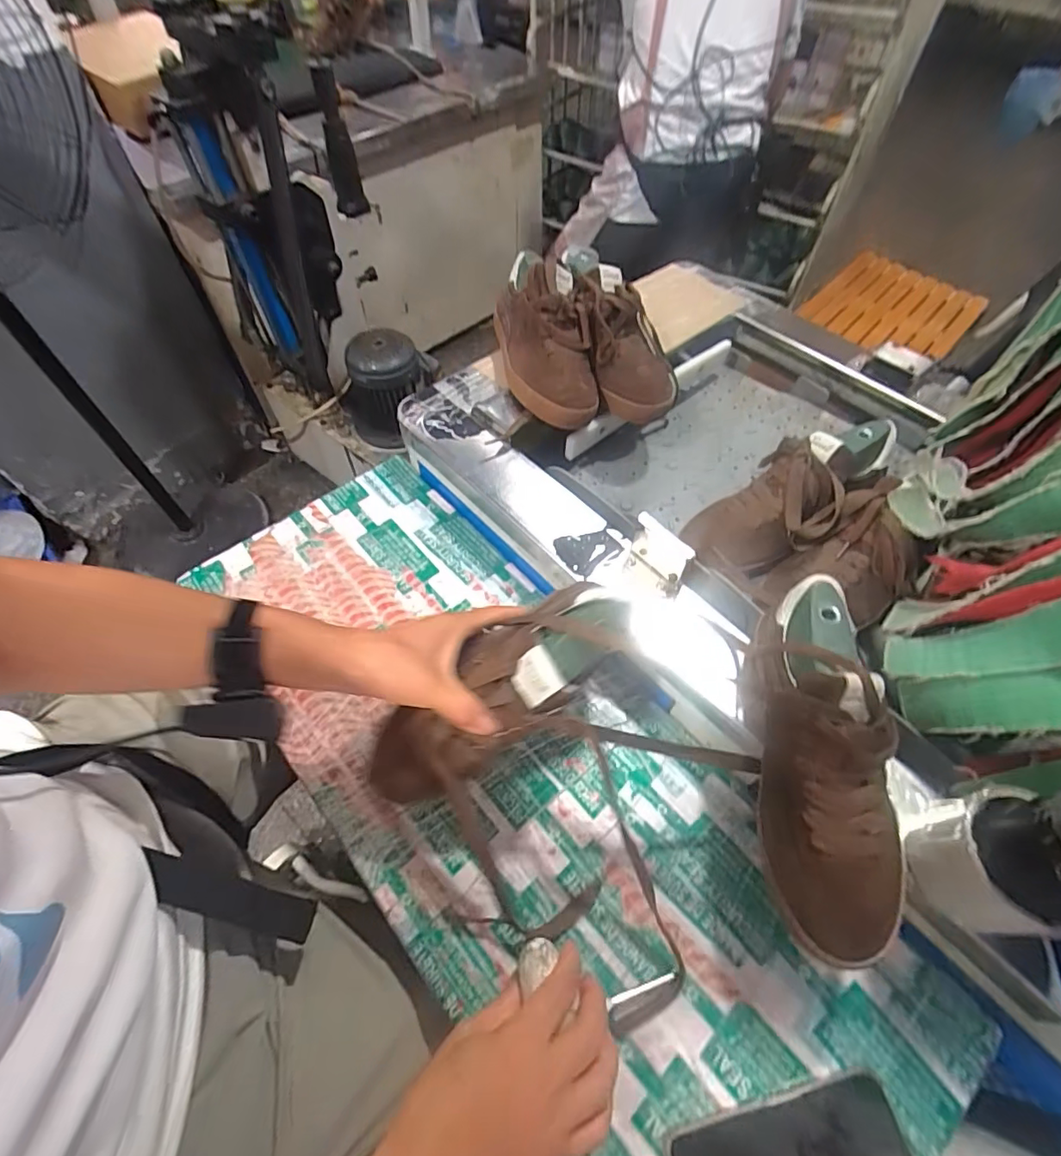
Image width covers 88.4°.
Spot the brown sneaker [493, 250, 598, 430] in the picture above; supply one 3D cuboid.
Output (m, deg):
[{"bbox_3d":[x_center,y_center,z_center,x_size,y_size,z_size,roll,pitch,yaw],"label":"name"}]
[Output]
[{"bbox_3d":[0.017,-0.304,0.679,0.105,0.090,0.245,-9,58,-6],"label":"brown sneaker"}]

